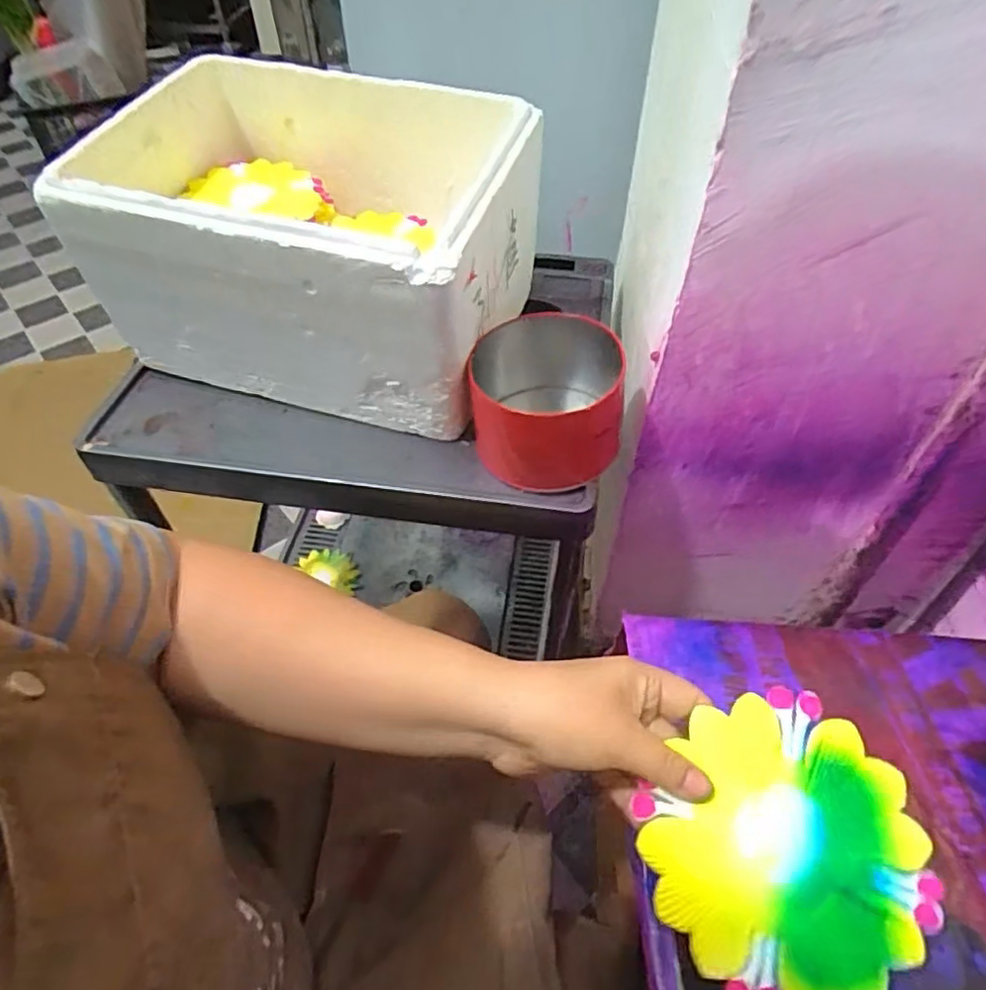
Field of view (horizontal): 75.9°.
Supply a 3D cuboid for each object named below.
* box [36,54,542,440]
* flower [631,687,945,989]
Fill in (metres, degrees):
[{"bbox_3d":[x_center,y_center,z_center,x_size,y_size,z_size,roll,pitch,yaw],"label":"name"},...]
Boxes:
[{"bbox_3d":[-0.156,-0.230,0.600,0.350,0.219,0.249,14,53,12],"label":"box"},{"bbox_3d":[0.140,0.171,0.305,0.127,0.006,0.122,-43,66,-8],"label":"flower"}]

